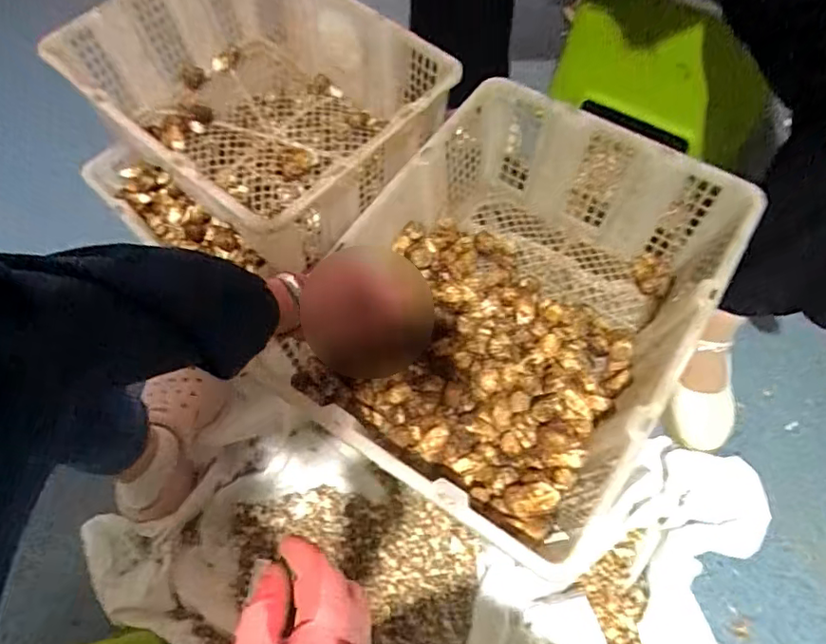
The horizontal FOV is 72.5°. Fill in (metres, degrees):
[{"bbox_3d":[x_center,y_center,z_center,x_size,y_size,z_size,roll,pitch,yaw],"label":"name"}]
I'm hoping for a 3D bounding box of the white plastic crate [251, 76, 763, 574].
[{"bbox_3d":[0.111,-0.023,0.635,0.340,0.161,0.448,32,66,17],"label":"white plastic crate"}]

